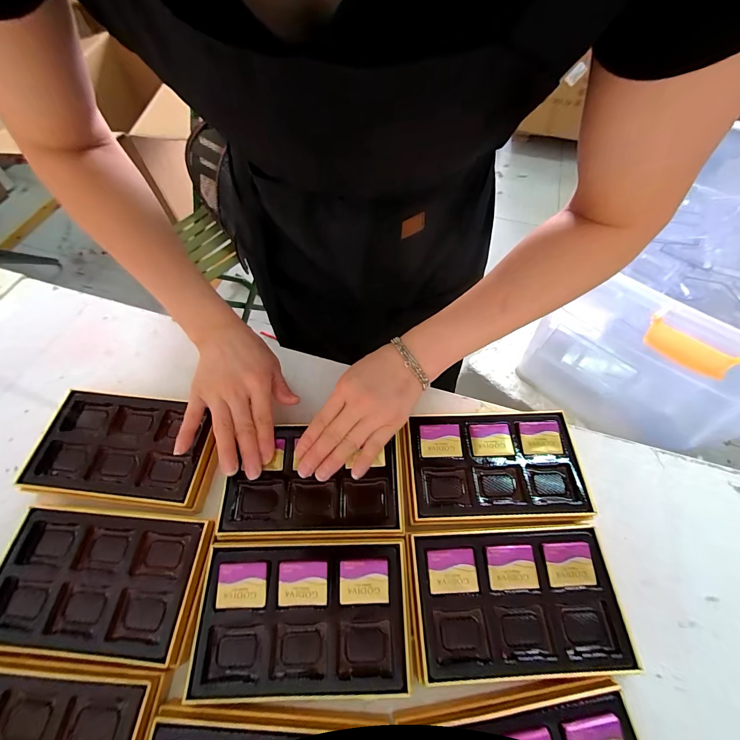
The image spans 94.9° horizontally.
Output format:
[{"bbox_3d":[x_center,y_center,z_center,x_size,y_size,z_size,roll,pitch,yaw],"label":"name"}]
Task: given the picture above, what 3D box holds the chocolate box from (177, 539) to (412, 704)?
[{"bbox_3d":[-0.053,0.195,0.270,0.166,0.026,0.102,-1,62,-1],"label":"chocolate box"}]

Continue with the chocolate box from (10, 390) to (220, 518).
[{"bbox_3d":[-0.238,0.078,0.335,0.166,0.020,0.107,4,56,-1],"label":"chocolate box"}]

